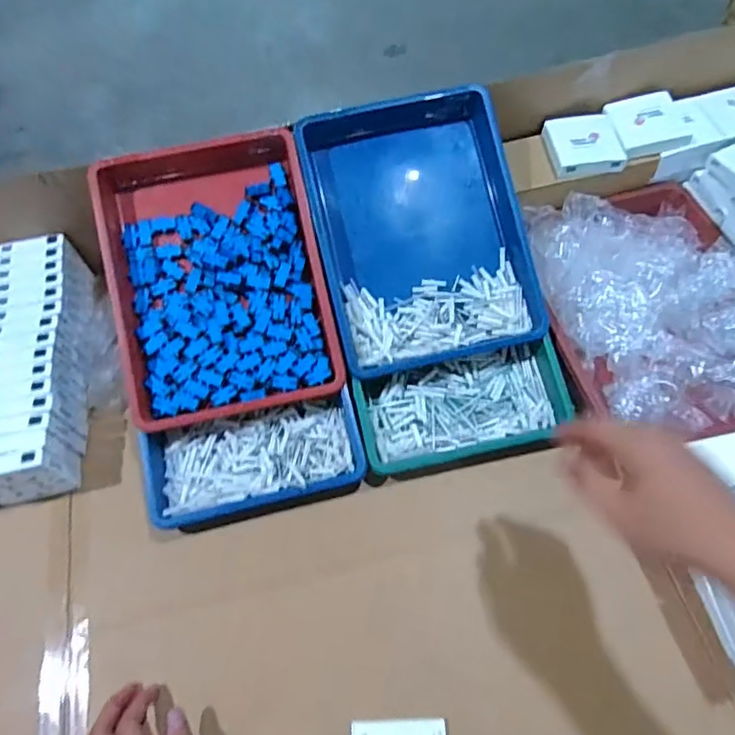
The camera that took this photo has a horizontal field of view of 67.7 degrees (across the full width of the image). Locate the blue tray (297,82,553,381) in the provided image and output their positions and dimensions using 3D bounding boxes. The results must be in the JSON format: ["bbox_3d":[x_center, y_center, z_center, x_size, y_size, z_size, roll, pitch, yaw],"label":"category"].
[{"bbox_3d":[0.062,-0.164,0.653,0.239,0.061,0.317,-12,82,-3],"label":"blue tray"}]

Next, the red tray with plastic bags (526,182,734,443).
[{"bbox_3d":[0.346,-0.073,0.664,0.249,0.076,0.336,-14,61,-4],"label":"red tray with plastic bags"}]

